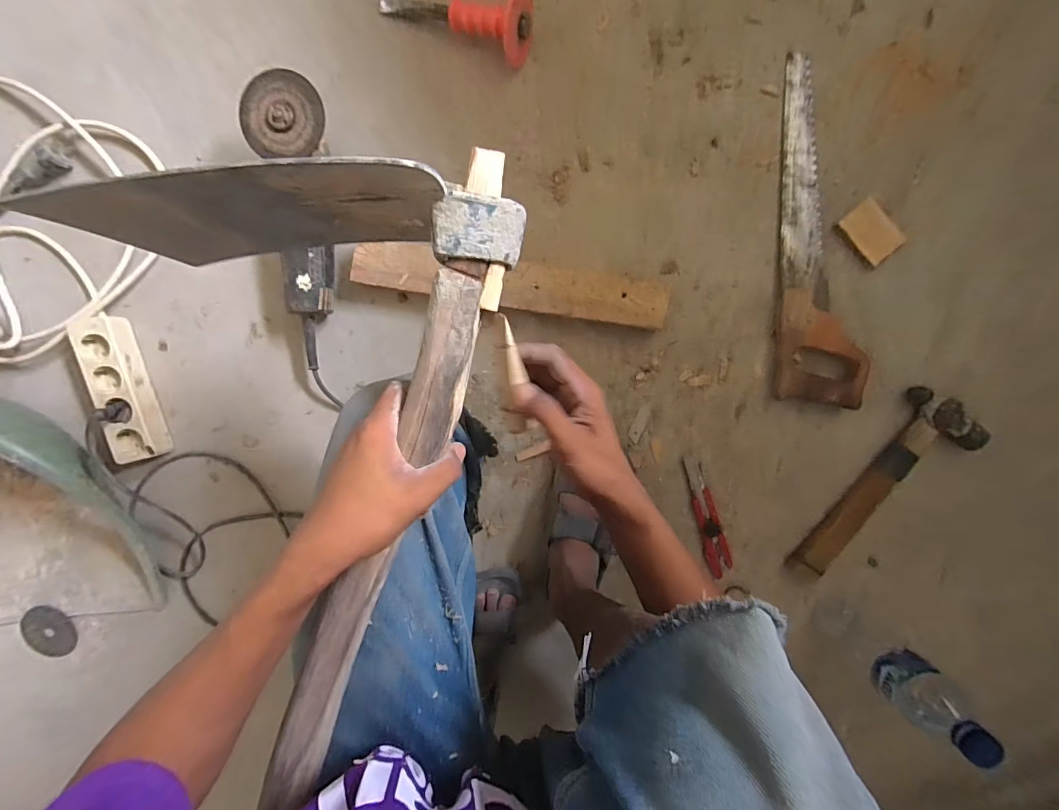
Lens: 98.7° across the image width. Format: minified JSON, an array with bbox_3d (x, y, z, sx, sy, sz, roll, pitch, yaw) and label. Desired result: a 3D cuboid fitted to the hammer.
[{"bbox_3d":[0.482,0.125,0.618,0.100,0.040,0.296,29,98,-2],"label":"hammer"}]

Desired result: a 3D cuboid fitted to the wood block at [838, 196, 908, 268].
[{"bbox_3d":[0.440,-0.221,0.580,0.049,0.009,0.074,-42,94,7],"label":"wood block"}]

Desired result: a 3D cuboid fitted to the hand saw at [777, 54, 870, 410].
[{"bbox_3d":[0.378,-0.215,0.587,0.100,0.031,0.438,-3,98,3],"label":"hand saw"}]

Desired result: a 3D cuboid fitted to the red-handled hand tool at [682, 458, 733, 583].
[{"bbox_3d":[0.249,0.158,0.643,0.034,0.007,0.176,-20,97,5],"label":"red-handled hand tool"}]

